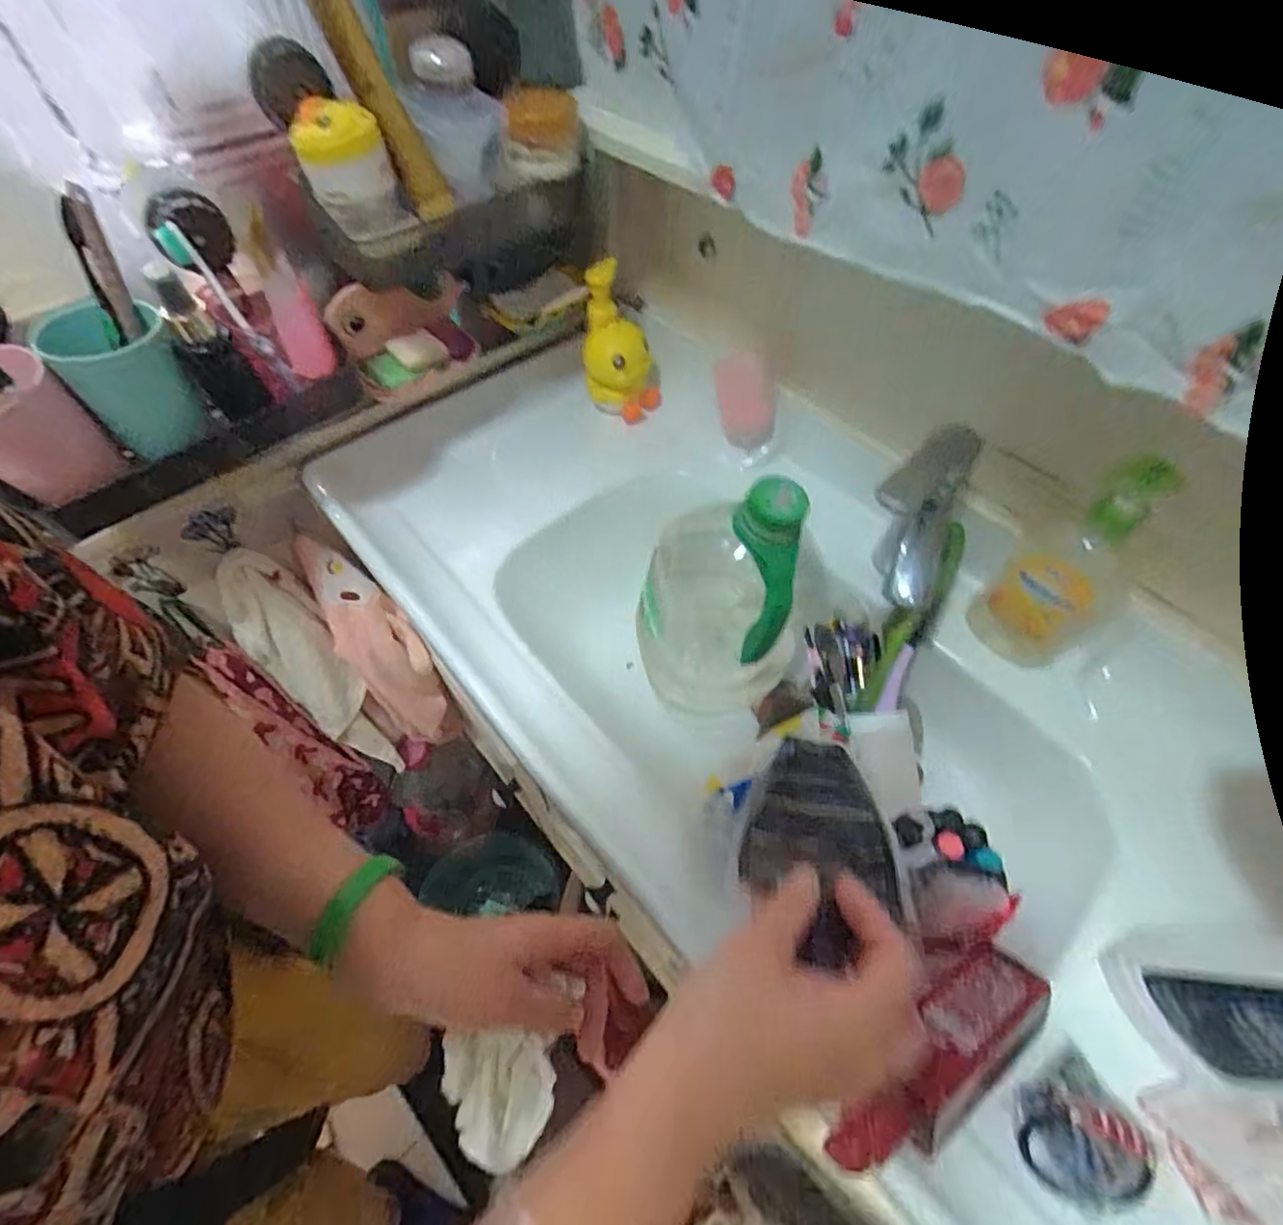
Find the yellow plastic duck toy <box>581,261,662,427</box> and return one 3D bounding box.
[{"bbox_3d":[-0.024,-0.307,0.690,0.091,0.167,0.059,-6,55,-3],"label":"yellow plastic duck toy"}]

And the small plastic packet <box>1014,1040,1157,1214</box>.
[{"bbox_3d":[0.262,0.311,0.348,0.067,0.033,0.069,-20,57,-12],"label":"small plastic packet"}]

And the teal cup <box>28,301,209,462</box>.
[{"bbox_3d":[-0.389,-0.179,0.456,0.066,0.093,0.072,-1,55,1],"label":"teal cup"}]

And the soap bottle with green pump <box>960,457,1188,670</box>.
[{"bbox_3d":[0.356,-0.033,0.491,0.068,0.226,0.093,-31,60,-19],"label":"soap bottle with green pump"}]

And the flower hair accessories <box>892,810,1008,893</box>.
[{"bbox_3d":[0.224,0.170,0.434,0.090,0.022,0.049,15,53,-16],"label":"flower hair accessories"}]

